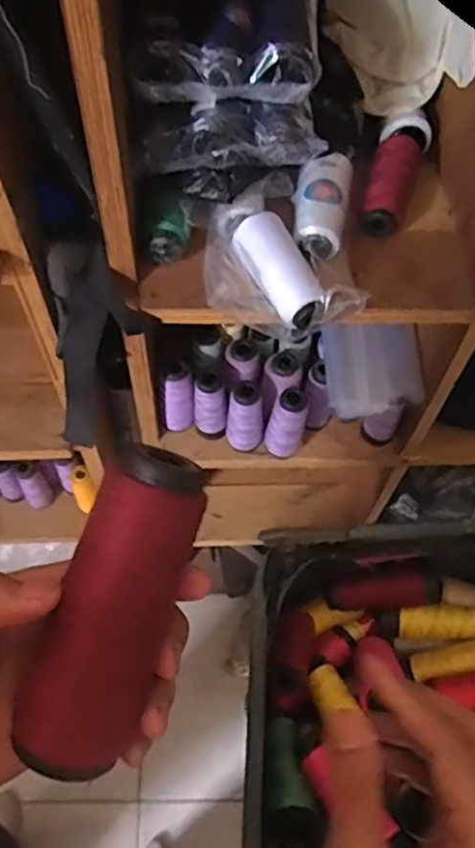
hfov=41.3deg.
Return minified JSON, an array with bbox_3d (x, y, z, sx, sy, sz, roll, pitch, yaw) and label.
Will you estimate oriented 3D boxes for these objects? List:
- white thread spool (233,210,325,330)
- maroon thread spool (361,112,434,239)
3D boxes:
[{"bbox_3d":[0.038,-0.135,0.553,0.041,0.041,0.113,-25,63,-16],"label":"white thread spool"},{"bbox_3d":[0.158,-0.253,0.635,0.052,0.037,0.147,17,60,8],"label":"maroon thread spool"}]

